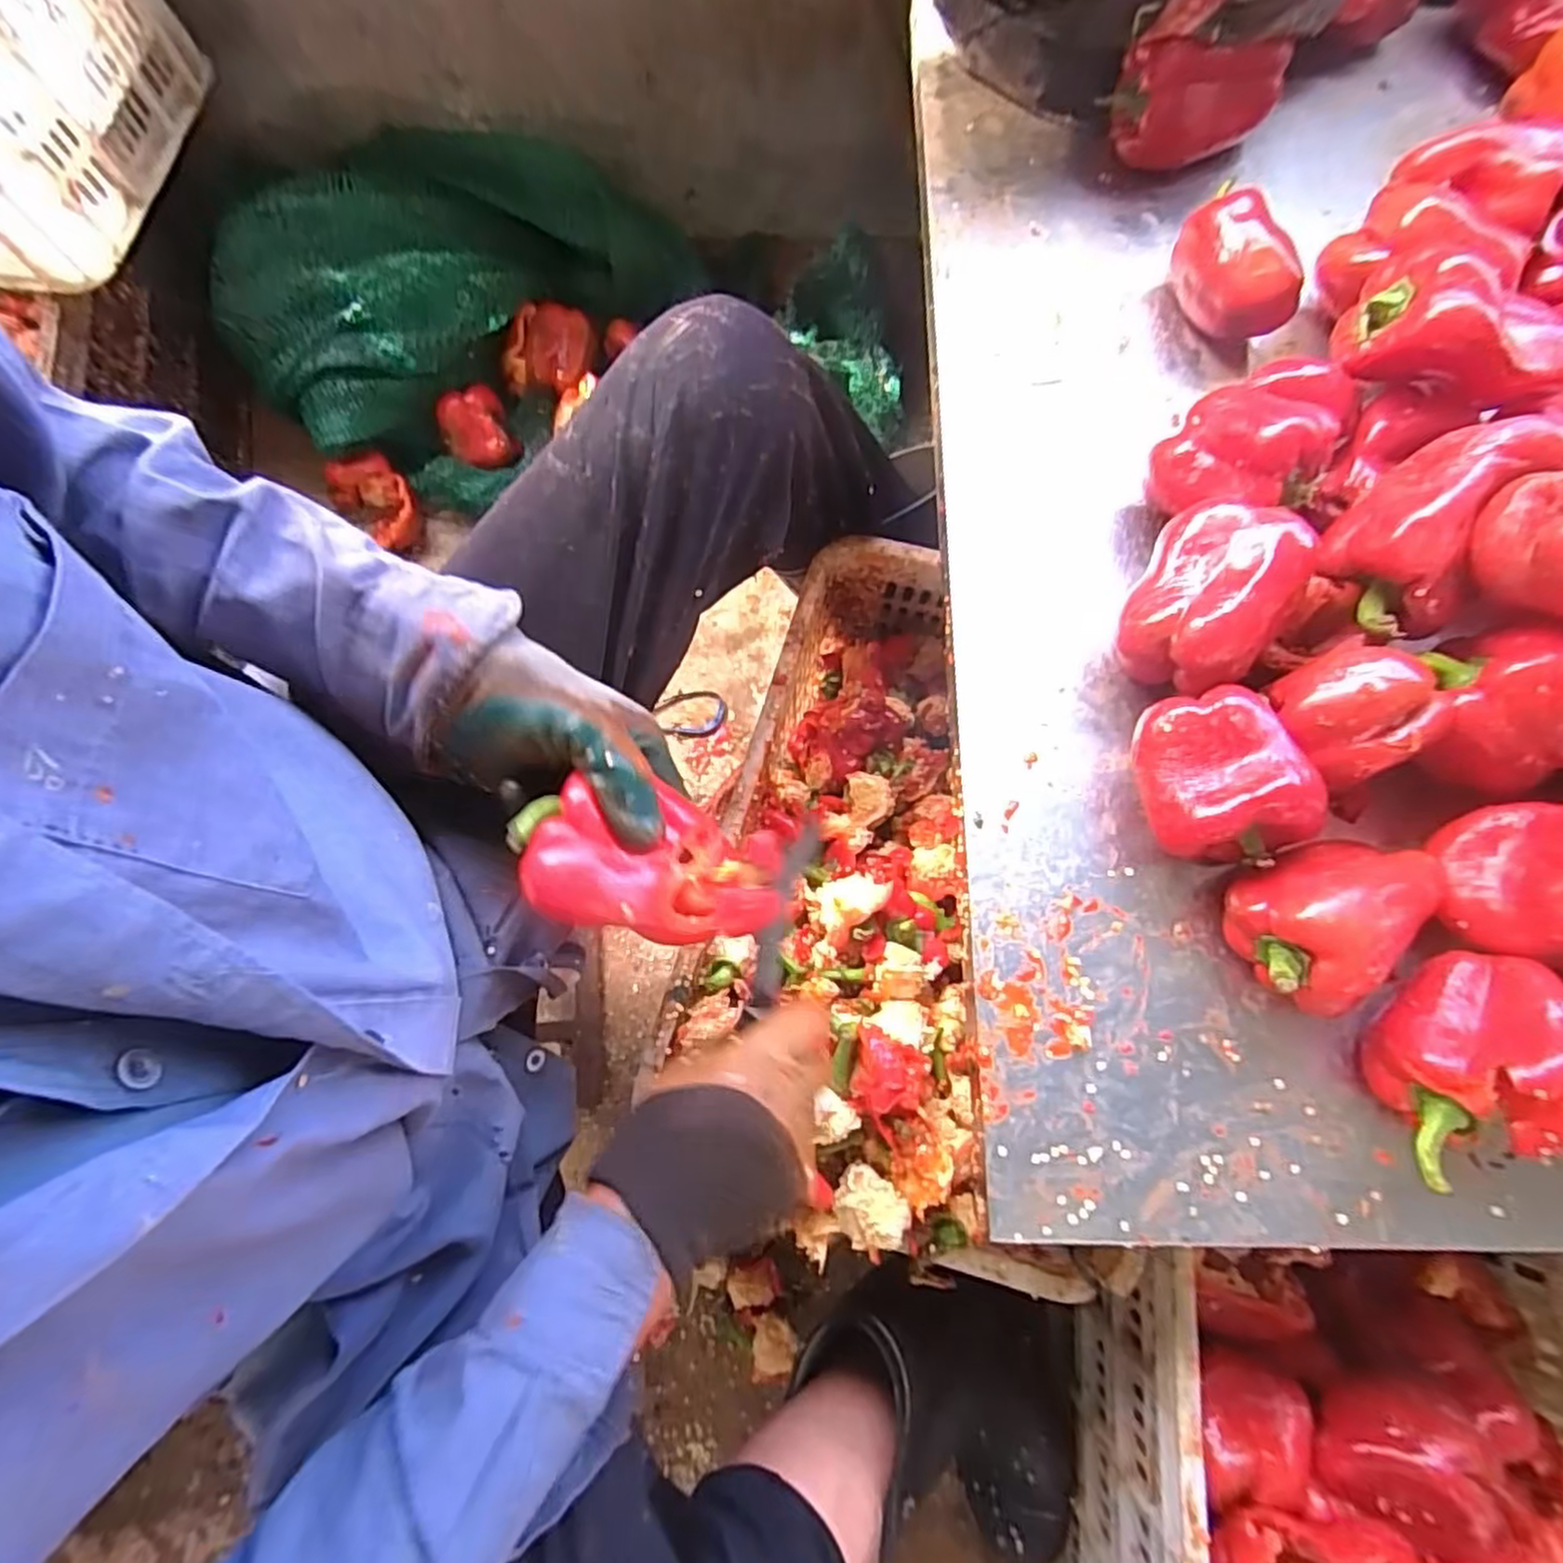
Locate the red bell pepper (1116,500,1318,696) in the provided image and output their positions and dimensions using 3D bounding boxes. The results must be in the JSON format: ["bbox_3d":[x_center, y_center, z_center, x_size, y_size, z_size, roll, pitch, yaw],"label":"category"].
[{"bbox_3d":[0.257,-0.107,0.452,0.083,0.093,0.099,32,78,10],"label":"red bell pepper"}]

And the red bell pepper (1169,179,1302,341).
[{"bbox_3d":[0.328,-0.370,0.528,0.075,0.057,0.078,3,75,3],"label":"red bell pepper"}]

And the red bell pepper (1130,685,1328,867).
[{"bbox_3d":[0.251,-0.002,0.431,0.084,0.077,0.097,-5,74,1],"label":"red bell pepper"}]

